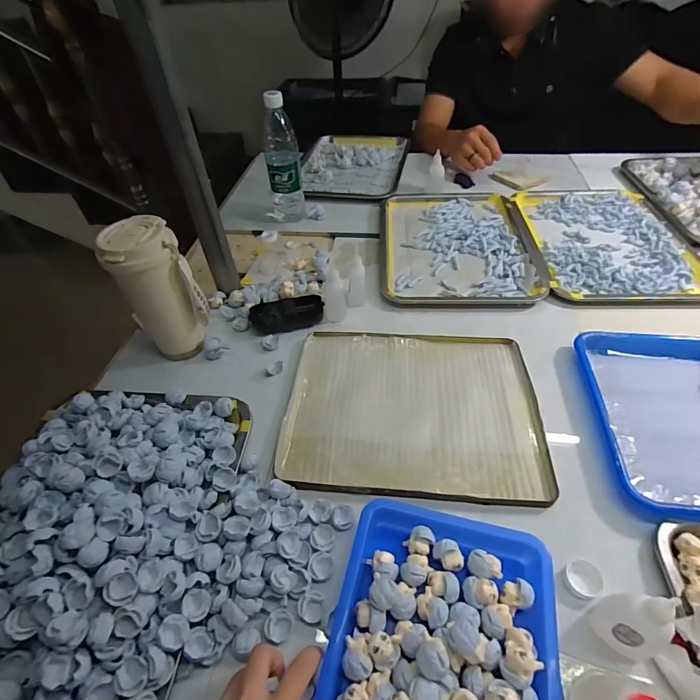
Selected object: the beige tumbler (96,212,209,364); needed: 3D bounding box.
[{"bbox_3d":[-0.251,-0.075,0.538,0.084,0.184,0.077,-2,46,2],"label":"beige tumbler"}]

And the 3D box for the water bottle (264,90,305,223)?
[{"bbox_3d":[-0.134,-0.365,0.791,0.073,0.227,0.070,-7,46,-4],"label":"water bottle"}]

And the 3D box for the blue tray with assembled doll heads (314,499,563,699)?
[{"bbox_3d":[0.072,0.235,0.315,0.171,0.041,0.216,10,47,12],"label":"blue tray with assembled doll heads"}]

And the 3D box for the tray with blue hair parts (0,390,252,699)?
[{"bbox_3d":[-0.239,0.164,0.374,0.243,0.084,0.348,4,46,7],"label":"tray with blue hair parts"}]

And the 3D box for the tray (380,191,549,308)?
[{"bbox_3d":[0.190,-0.205,0.753,0.261,0.020,0.354,0,46,3],"label":"tray"}]

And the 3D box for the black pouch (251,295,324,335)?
[{"bbox_3d":[-0.096,-0.055,0.622,0.111,0.018,0.059,-11,46,-7],"label":"black pouch"}]

